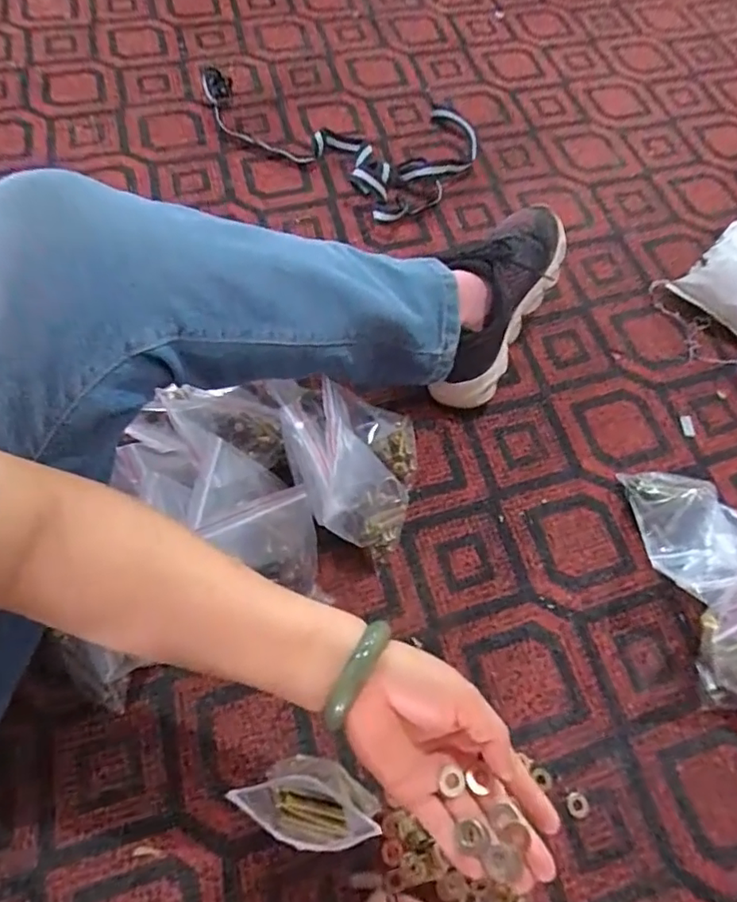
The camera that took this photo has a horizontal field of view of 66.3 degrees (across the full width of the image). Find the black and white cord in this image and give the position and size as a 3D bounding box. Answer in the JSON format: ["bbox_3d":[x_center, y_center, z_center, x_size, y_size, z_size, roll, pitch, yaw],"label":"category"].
[{"bbox_3d":[-0.051,-0.481,0.809,0.418,0.047,0.252,33,67,13],"label":"black and white cord"}]

